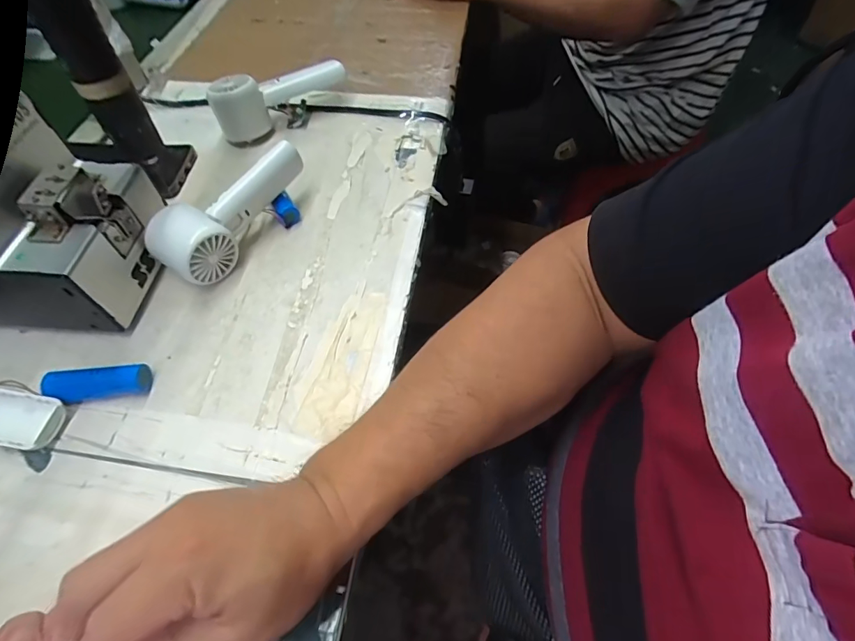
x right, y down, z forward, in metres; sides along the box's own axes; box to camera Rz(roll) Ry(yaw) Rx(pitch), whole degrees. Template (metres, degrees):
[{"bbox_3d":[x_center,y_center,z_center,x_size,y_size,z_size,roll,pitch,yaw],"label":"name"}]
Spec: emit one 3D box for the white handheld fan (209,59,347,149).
[{"bbox_3d":[-0.174,-0.264,0.520,0.148,0.058,0.056,-34,63,-20],"label":"white handheld fan"}]

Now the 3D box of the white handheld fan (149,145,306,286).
[{"bbox_3d":[-0.182,-0.102,0.415,0.059,0.060,0.150,30,62,17],"label":"white handheld fan"}]

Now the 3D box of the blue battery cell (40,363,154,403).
[{"bbox_3d":[-0.252,0.050,0.345,0.074,0.019,0.024,-4,57,-3],"label":"blue battery cell"}]

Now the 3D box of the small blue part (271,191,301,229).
[{"bbox_3d":[-0.140,-0.109,0.443,0.020,0.024,0.025,-25,61,-16],"label":"small blue part"}]

